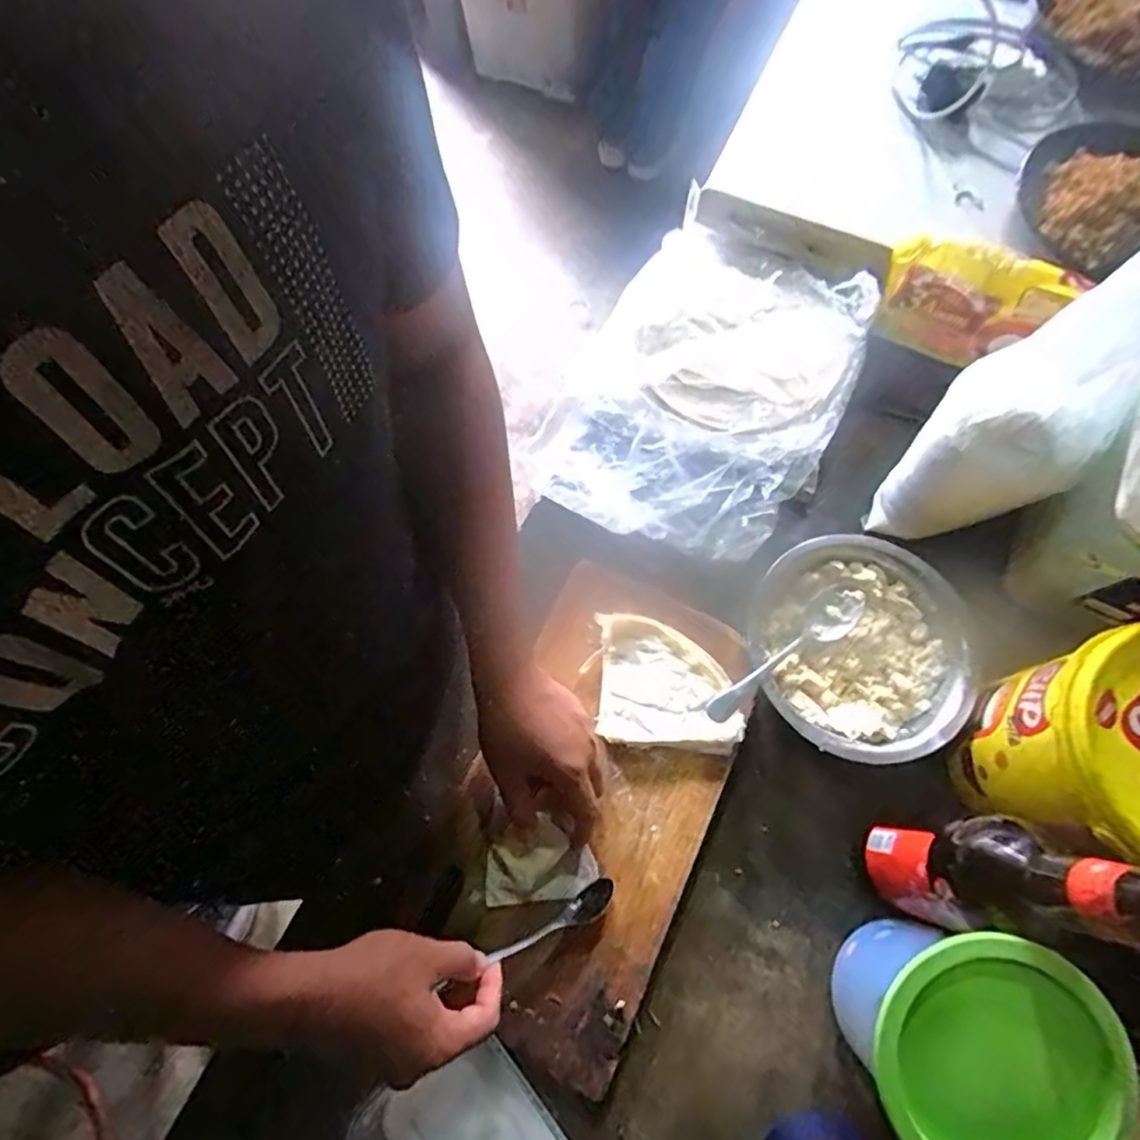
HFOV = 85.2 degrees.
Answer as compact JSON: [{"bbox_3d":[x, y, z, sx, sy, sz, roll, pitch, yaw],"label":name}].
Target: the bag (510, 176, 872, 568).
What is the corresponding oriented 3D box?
[{"bbox_3d":[0.137,-0.192,0.626,0.258,0.044,0.355,22,75,9],"label":"bag"}]

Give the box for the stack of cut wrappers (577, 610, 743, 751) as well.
[{"bbox_3d":[0.079,0.093,0.520,0.120,0.020,0.106,4,73,3],"label":"stack of cut wrappers"}]

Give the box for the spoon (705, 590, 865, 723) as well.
[{"bbox_3d":[0.183,0.068,0.509,0.179,0.024,0.029,-32,73,-23],"label":"spoon"}]

